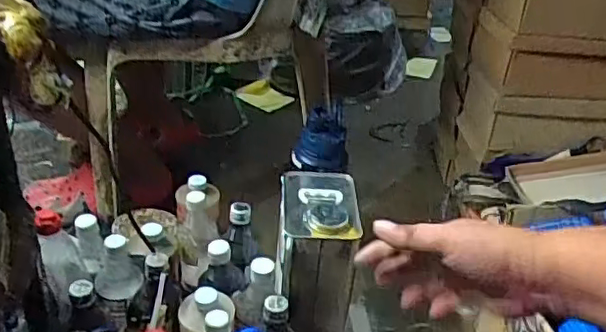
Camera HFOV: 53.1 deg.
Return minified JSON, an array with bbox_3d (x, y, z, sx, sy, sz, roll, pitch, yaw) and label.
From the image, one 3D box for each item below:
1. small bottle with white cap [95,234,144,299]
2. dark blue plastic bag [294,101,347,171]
[{"bbox_3d":[-0.259,0.131,0.847,0.063,0.084,0.068,-6,34,-16],"label":"small bottle with white cap"},{"bbox_3d":[0.028,-0.042,0.937,0.082,0.082,0.063,3,33,-3],"label":"dark blue plastic bag"}]

